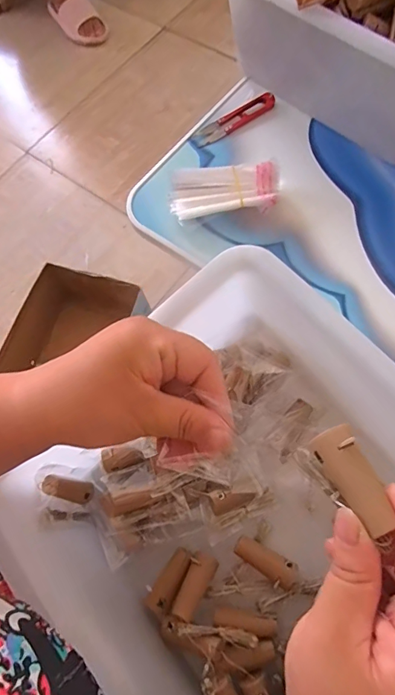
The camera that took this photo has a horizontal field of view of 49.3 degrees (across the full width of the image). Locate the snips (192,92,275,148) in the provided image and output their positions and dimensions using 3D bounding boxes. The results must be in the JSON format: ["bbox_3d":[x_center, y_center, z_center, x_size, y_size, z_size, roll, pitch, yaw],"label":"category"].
[{"bbox_3d":[0.043,-0.255,0.478,0.099,0.008,0.023,-33,69,-8],"label":"snips"}]

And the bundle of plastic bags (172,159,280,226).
[{"bbox_3d":[0.027,-0.153,0.429,0.108,0.028,0.053,-2,69,5],"label":"bundle of plastic bags"}]

